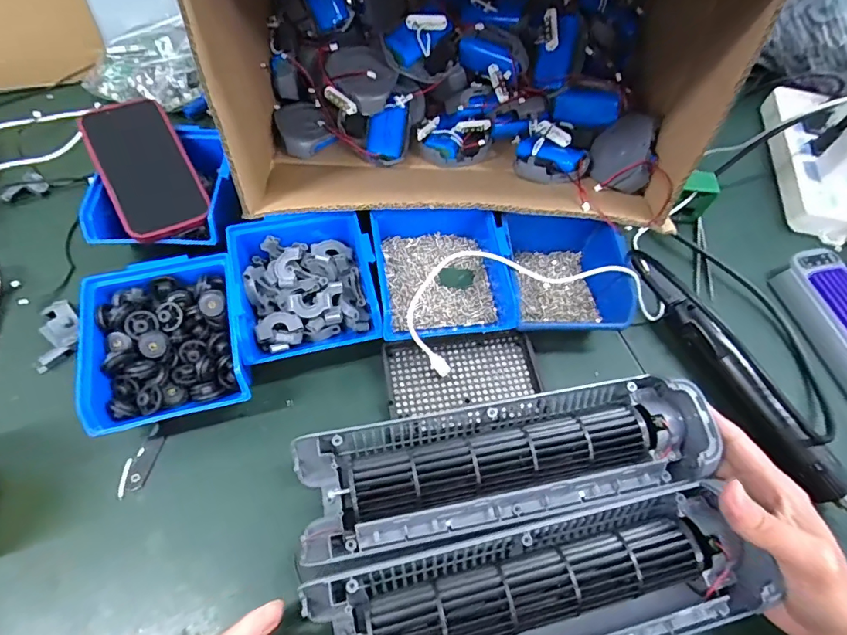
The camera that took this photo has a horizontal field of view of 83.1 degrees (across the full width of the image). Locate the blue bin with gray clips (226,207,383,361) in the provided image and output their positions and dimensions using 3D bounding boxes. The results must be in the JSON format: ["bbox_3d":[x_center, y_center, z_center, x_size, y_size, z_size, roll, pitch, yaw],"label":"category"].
[{"bbox_3d":[-0.104,-0.027,0.431,0.116,0.057,0.127,-10,62,-10],"label":"blue bin with gray clips"}]

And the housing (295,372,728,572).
[{"bbox_3d":[0.060,0.109,0.362,0.303,0.052,0.092,-10,62,-5],"label":"housing"}]

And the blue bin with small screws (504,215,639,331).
[{"bbox_3d":[0.134,-0.039,0.462,0.118,0.063,0.124,3,60,-3],"label":"blue bin with small screws"}]

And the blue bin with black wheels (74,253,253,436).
[{"bbox_3d":[-0.208,0.023,0.399,0.115,0.064,0.131,-12,62,-11],"label":"blue bin with black wheels"}]

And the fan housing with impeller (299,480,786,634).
[{"bbox_3d":[0.077,0.188,0.320,0.299,0.041,0.087,-11,62,-7],"label":"fan housing with impeller"}]

